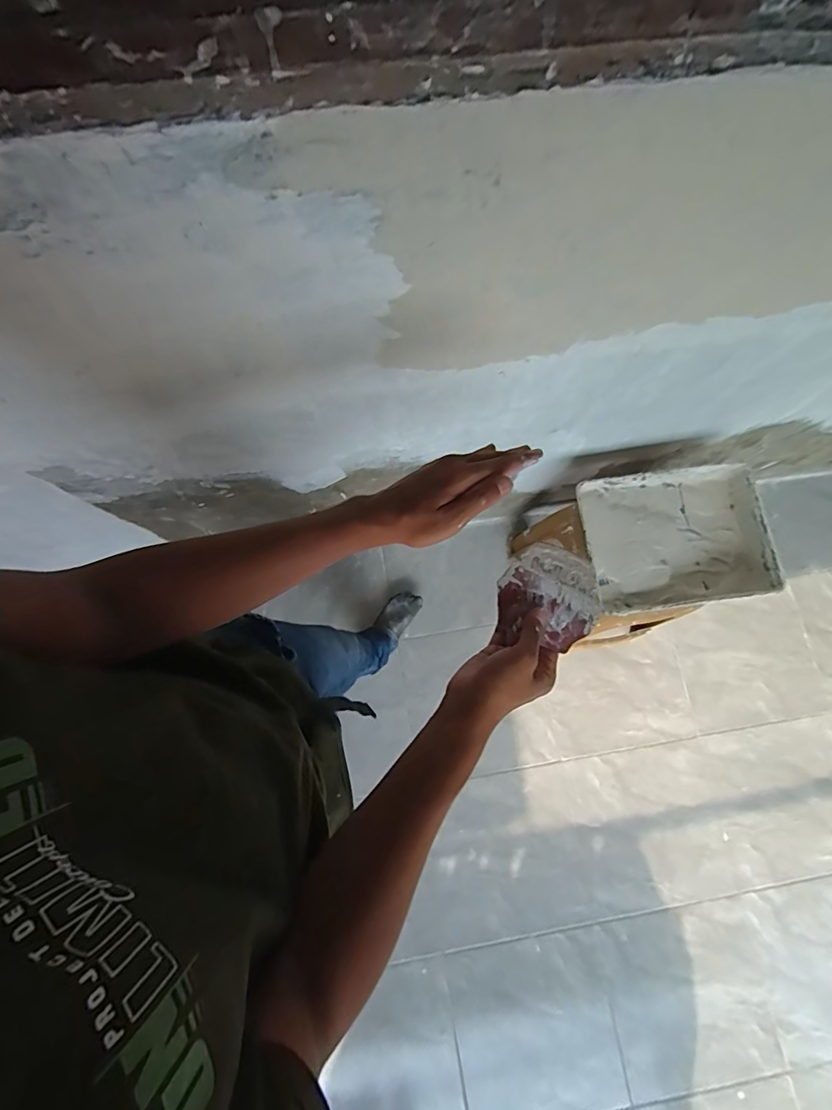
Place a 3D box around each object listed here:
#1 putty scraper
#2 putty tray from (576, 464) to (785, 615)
[{"bbox_3d":[0.134,0.040,0.489,0.097,0.008,0.099,9,77,4],"label":"putty scraper"},{"bbox_3d":[0.533,-0.033,1.020,0.367,0.062,0.283,-7,79,-4],"label":"putty tray"}]

